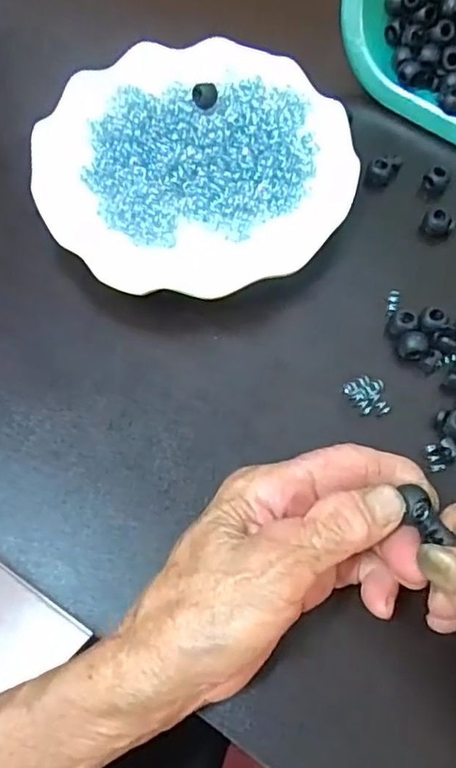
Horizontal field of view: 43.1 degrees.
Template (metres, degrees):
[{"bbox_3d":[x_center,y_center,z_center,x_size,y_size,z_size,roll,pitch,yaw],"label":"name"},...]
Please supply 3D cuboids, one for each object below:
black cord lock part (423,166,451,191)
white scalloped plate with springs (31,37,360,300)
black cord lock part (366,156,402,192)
[{"bbox_3d":[0.128,-0.125,0.356,0.014,0.015,0.010,27,69,9],"label":"black cord lock part"},{"bbox_3d":[-0.020,-0.129,0.350,0.178,0.029,0.173,0,67,0],"label":"white scalloped plate with springs"},{"bbox_3d":[0.098,-0.135,0.363,0.017,0.017,0.019,27,69,10],"label":"black cord lock part"}]

